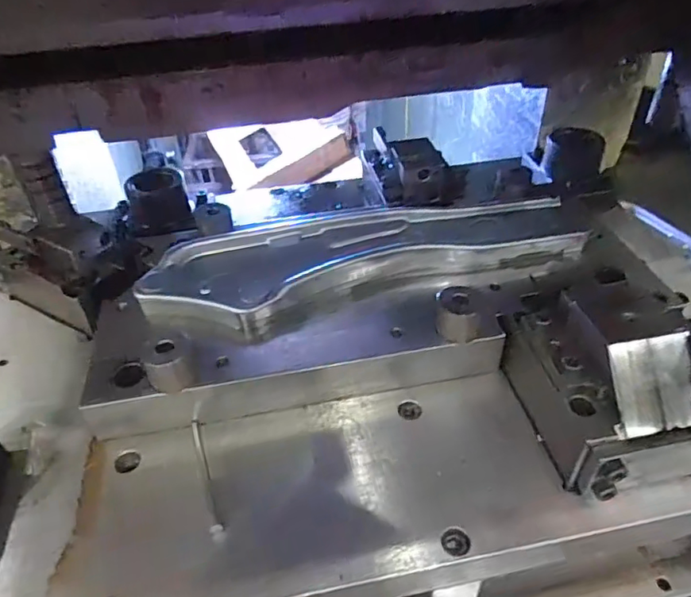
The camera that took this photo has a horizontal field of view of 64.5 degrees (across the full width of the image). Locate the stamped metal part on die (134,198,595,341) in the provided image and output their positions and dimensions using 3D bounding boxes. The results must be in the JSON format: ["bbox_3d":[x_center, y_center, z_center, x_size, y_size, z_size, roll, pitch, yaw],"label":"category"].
[{"bbox_3d":[0.029,-0.044,0.568,0.458,0.035,0.125,-11,40,-10],"label":"stamped metal part on die"}]

